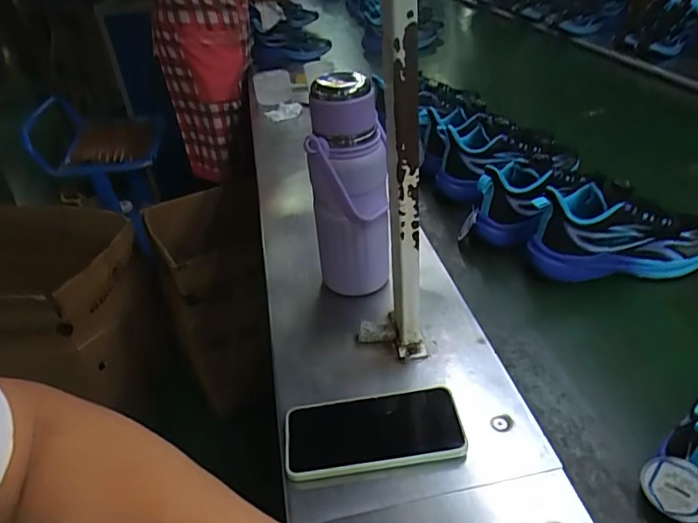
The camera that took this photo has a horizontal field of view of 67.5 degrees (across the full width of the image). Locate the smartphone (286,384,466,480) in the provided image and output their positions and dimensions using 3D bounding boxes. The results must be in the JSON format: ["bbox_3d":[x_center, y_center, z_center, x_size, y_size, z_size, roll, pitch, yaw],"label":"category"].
[{"bbox_3d":[0.022,0.157,0.488,0.163,0.019,0.078,-7,37,-1],"label":"smartphone"}]

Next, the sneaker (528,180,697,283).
[{"bbox_3d":[0.358,-0.040,0.686,0.226,0.125,0.093,-2,37,5],"label":"sneaker"}]

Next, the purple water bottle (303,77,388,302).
[{"bbox_3d":[0.002,-0.061,0.599,0.086,0.273,0.076,-4,37,2],"label":"purple water bottle"}]

